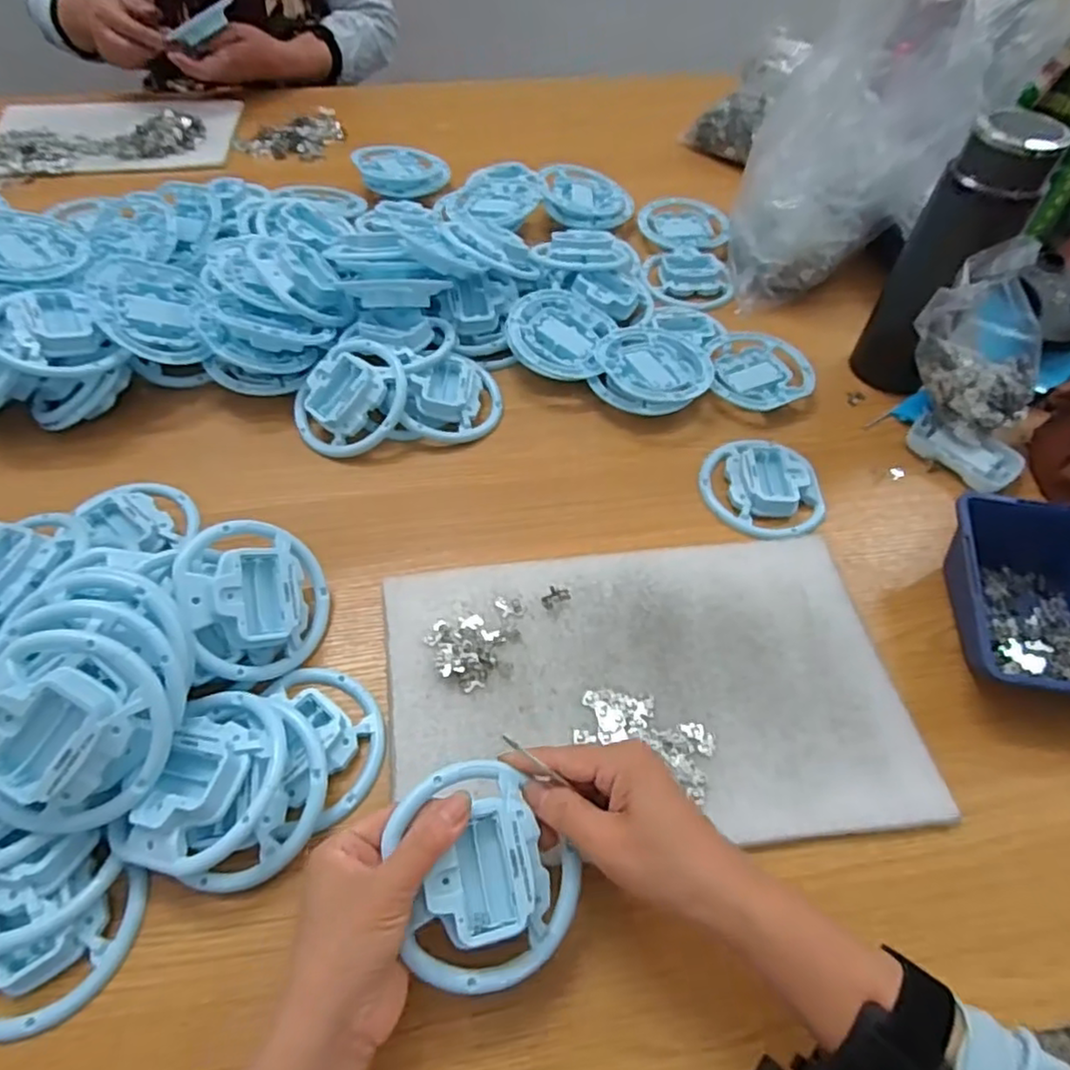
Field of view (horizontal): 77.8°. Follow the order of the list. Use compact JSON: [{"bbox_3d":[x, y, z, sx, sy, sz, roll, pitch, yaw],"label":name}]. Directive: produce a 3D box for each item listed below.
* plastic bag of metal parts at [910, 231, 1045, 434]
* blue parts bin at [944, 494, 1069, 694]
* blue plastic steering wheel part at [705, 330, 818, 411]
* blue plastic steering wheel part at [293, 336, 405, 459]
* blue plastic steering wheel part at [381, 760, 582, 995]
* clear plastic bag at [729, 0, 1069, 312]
[{"bbox_3d":[0.381,-0.157,0.558,0.096,0.148,0.102,-37,64,-25],"label":"plastic bag of metal parts"},{"bbox_3d":[0.356,0.047,0.466,0.125,0.064,0.142,10,54,4],"label":"blue parts bin"},{"bbox_3d":[0.211,-0.158,0.631,0.093,0.020,0.099,1,54,-2],"label":"blue plastic steering wheel part"},{"bbox_3d":[-0.158,-0.117,0.562,0.087,0.028,0.101,41,91,16],"label":"blue plastic steering wheel part"},{"bbox_3d":[-0.028,0.170,0.335,0.089,0.029,0.101,-29,66,-29],"label":"blue plastic steering wheel part"},{"bbox_3d":[0.334,-0.405,0.618,0.216,0.348,0.151,2,54,-1],"label":"clear plastic bag"}]

